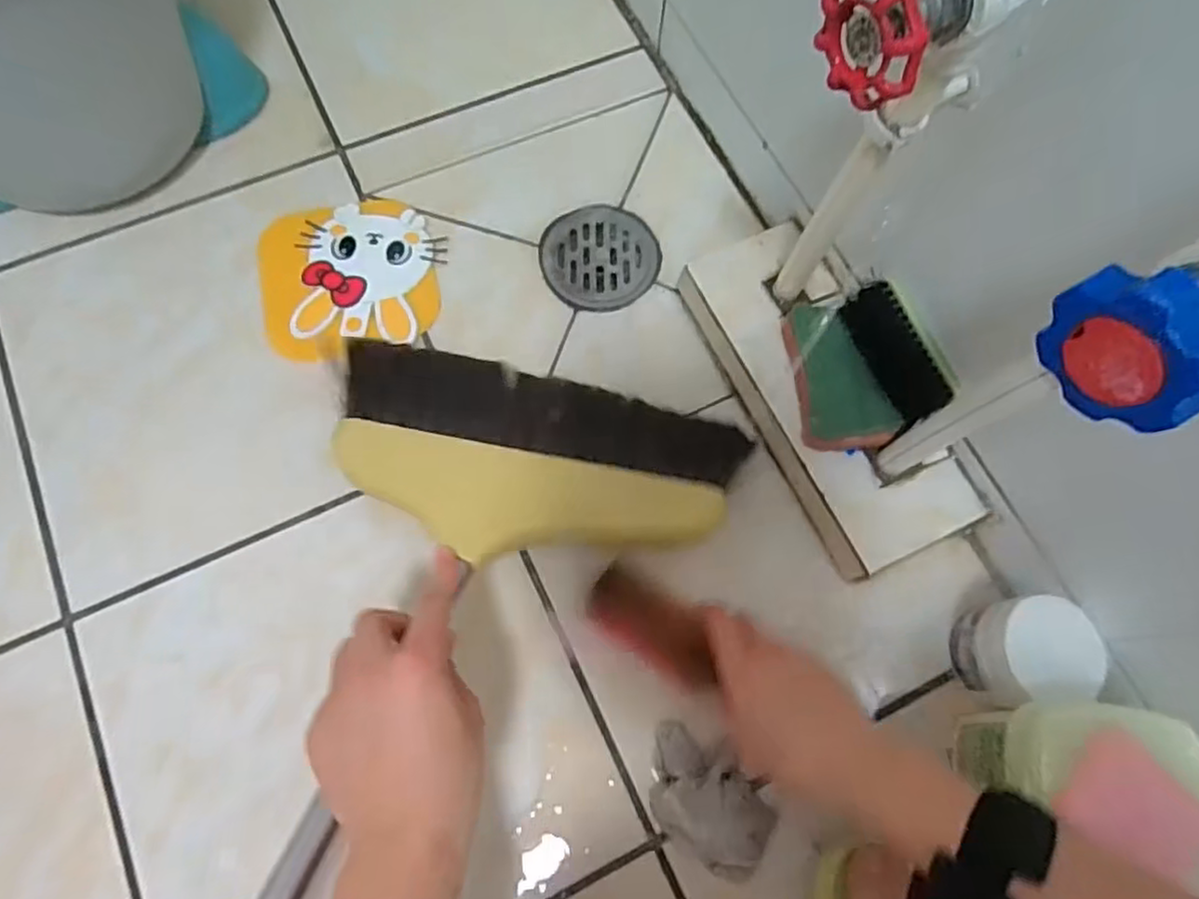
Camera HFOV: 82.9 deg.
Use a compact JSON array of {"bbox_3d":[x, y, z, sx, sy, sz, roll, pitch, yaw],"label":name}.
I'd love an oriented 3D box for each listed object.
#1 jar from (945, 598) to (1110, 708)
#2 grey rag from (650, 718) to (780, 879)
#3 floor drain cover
[{"bbox_3d":[0.282,0.131,0.444,0.070,0.057,0.064,0,73,-1],"label":"jar"},{"bbox_3d":[0.071,0.224,0.436,0.090,0.028,0.065,31,75,8],"label":"grey rag"},{"bbox_3d":[0.001,-0.166,0.582,0.098,0.004,0.100,-20,75,-7],"label":"floor drain cover"}]

